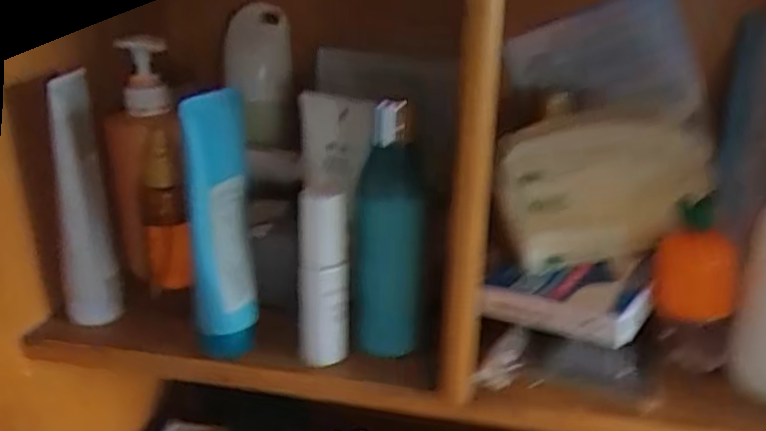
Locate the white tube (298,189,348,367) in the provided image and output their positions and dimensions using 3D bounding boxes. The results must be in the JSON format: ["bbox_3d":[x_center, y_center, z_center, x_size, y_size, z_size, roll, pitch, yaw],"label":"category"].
[{"bbox_3d":[-0.038,0.043,0.421,0.031,0.127,0.030,1,20,-3],"label":"white tube"}]

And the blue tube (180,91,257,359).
[{"bbox_3d":[-0.105,0.007,0.421,0.046,0.165,0.041,-5,22,-20],"label":"blue tube"}]

